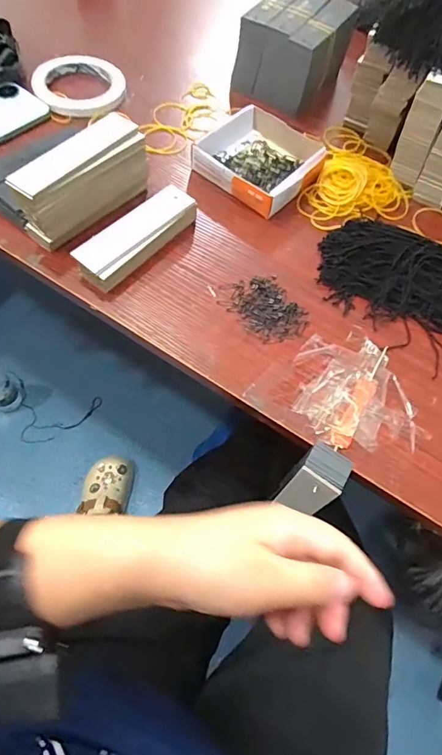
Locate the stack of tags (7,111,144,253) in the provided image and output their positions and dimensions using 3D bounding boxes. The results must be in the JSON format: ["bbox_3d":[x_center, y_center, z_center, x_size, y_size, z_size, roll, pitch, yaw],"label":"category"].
[{"bbox_3d":[-0.124,-0.177,0.410,0.040,0.074,0.128,41,67,16],"label":"stack of tags"}]

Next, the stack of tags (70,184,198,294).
[{"bbox_3d":[-0.074,-0.128,0.413,0.035,0.028,0.123,37,66,15],"label":"stack of tags"}]

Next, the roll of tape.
[{"bbox_3d":[-0.164,-0.343,0.530,0.098,0.020,0.100,2,62,-3],"label":"roll of tape"}]

